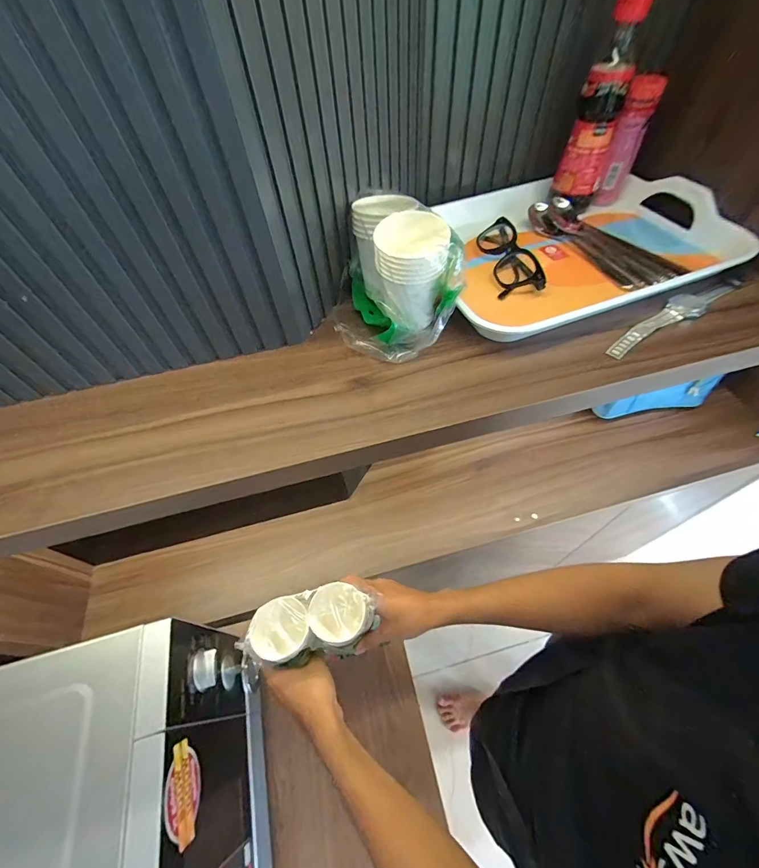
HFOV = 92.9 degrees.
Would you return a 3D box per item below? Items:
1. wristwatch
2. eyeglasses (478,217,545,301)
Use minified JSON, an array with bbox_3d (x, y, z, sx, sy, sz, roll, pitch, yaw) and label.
[{"bbox_3d":[0.321,-0.131,0.392,0.194,0.006,0.031,-30,59,-17],"label":"wristwatch"},{"bbox_3d":[0.157,-0.227,0.451,0.048,0.023,0.137,-6,55,-2],"label":"eyeglasses"}]

